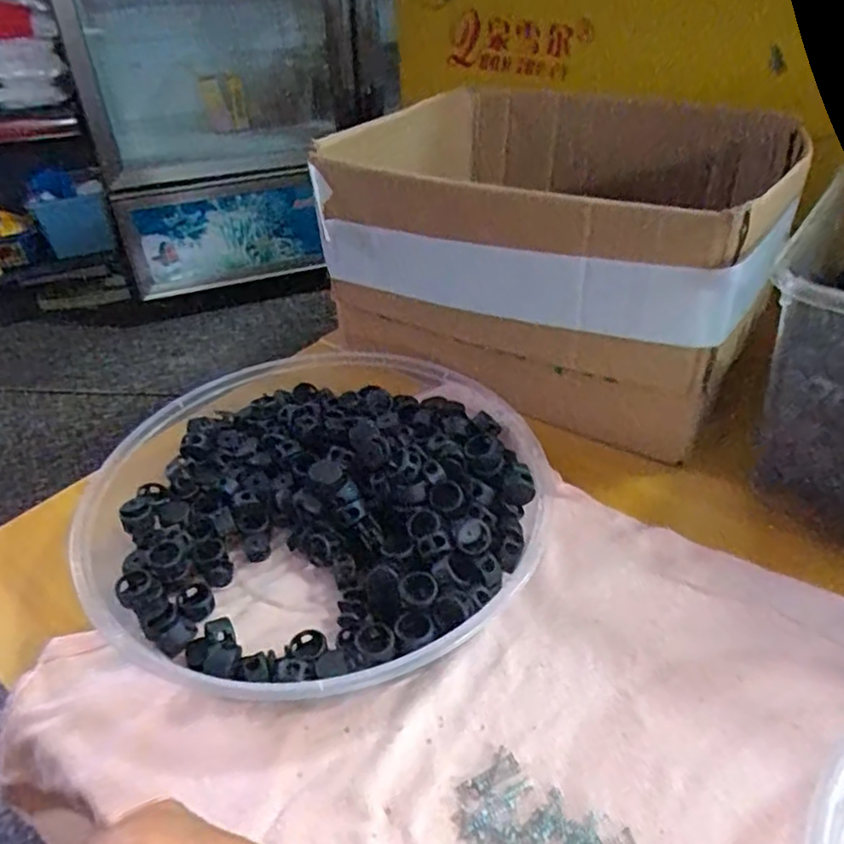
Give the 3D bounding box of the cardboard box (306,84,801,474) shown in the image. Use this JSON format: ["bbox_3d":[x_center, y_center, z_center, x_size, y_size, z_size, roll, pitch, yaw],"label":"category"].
[{"bbox_3d":[0.106,-0.137,0.476,0.270,0.147,0.252,20,45,27],"label":"cardboard box"}]

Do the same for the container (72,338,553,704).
[{"bbox_3d":[-0.052,0.038,0.353,0.225,0.041,0.236,-2,39,2],"label":"container"}]

